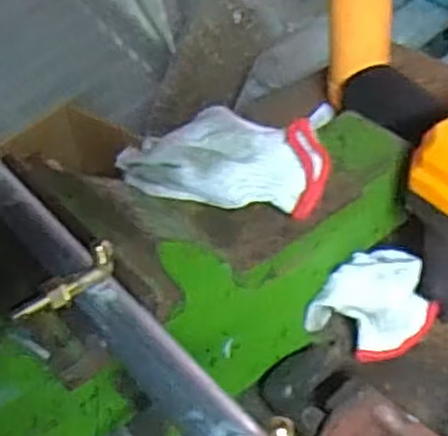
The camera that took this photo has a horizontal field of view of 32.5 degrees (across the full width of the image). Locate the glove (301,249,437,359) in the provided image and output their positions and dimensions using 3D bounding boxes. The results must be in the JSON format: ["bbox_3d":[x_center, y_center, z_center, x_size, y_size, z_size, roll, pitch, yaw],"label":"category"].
[{"bbox_3d":[0.137,0.078,0.687,0.067,0.084,0.108,31,54,35],"label":"glove"}]

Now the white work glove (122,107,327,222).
[{"bbox_3d":[0.000,-0.050,0.631,0.172,0.037,0.094,17,47,24],"label":"white work glove"}]

